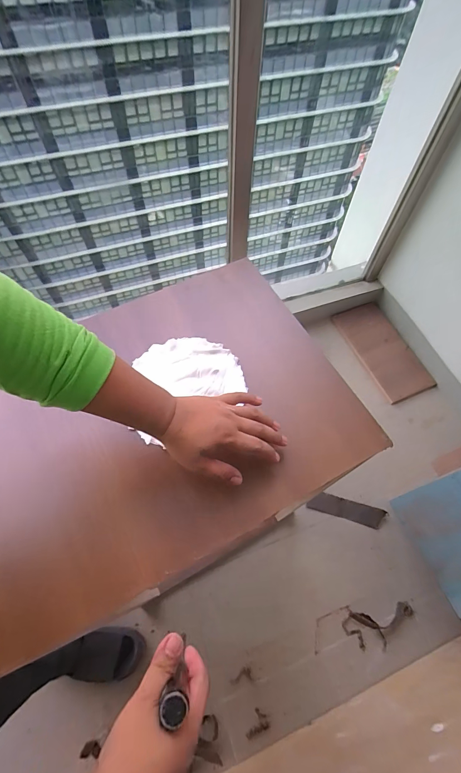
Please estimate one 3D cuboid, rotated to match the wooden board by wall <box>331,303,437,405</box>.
[{"bbox_3d":[0.611,-0.150,1.352,0.203,0.021,0.424,-27,70,-4],"label":"wooden board by wall"}]

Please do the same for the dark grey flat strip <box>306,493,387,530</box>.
[{"bbox_3d":[0.376,0.400,1.093,0.236,0.015,0.060,15,62,7],"label":"dark grey flat strip"}]

